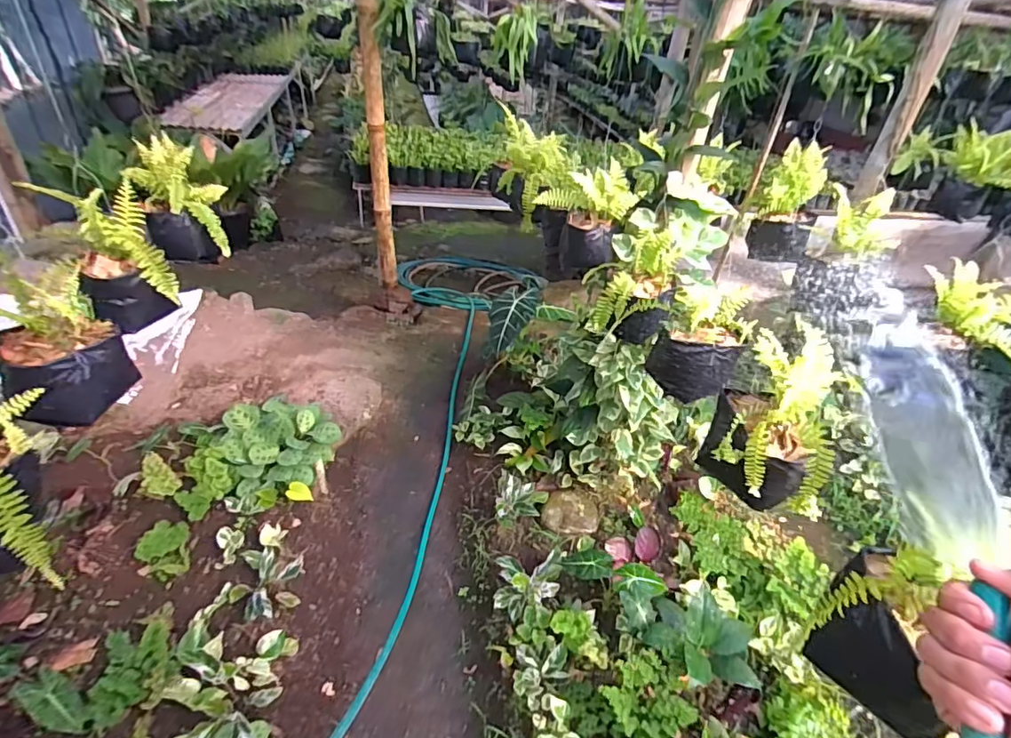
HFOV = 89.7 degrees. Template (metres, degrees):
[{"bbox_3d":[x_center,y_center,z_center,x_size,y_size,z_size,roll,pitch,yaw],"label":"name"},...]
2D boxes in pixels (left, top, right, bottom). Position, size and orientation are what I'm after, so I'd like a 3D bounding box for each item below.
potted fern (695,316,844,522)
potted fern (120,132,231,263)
[{"bbox_3d":[0.395,0.075,0.755,0.134,0.246,0.149,2,36,-4],"label":"potted fern"},{"bbox_3d":[-0.795,-0.405,1.246,0.189,0.256,0.270,-10,38,-20],"label":"potted fern"}]

